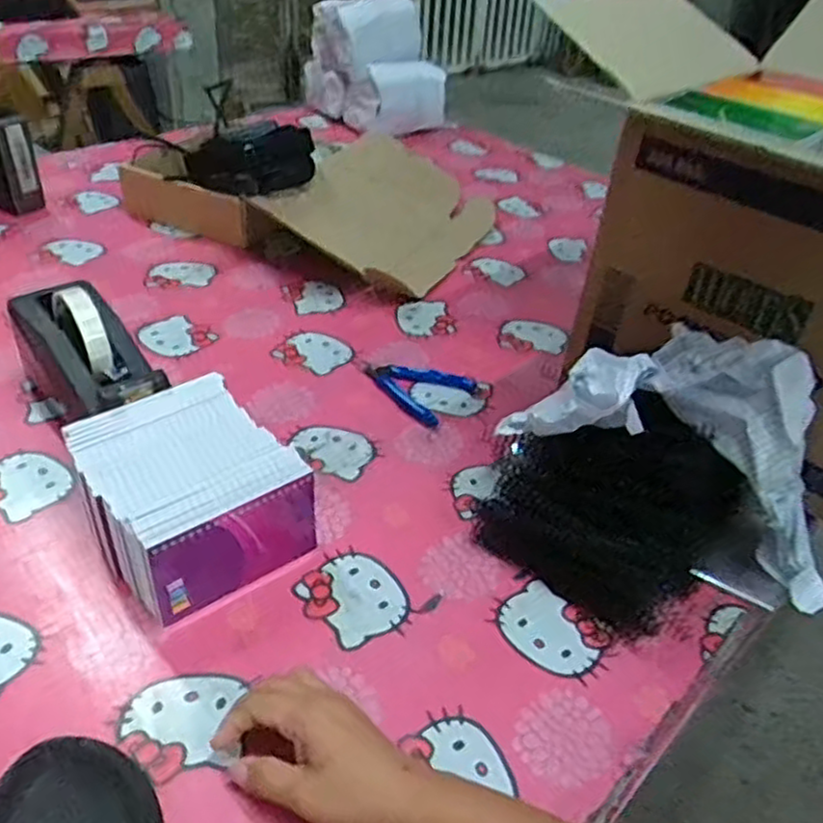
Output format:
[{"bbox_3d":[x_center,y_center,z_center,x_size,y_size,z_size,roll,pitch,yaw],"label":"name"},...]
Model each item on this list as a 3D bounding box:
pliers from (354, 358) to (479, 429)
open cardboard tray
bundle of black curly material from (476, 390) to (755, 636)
[{"bbox_3d":[-0.004,-0.034,0.783,0.129,0.012,0.082,30,44,27],"label":"pliers"},{"bbox_3d":[-0.126,-0.318,1.066,0.445,0.082,0.360,26,42,22],"label":"open cardboard tray"},{"bbox_3d":[0.158,0.065,0.592,0.174,0.116,0.143,32,45,28],"label":"bundle of black curly material"}]

